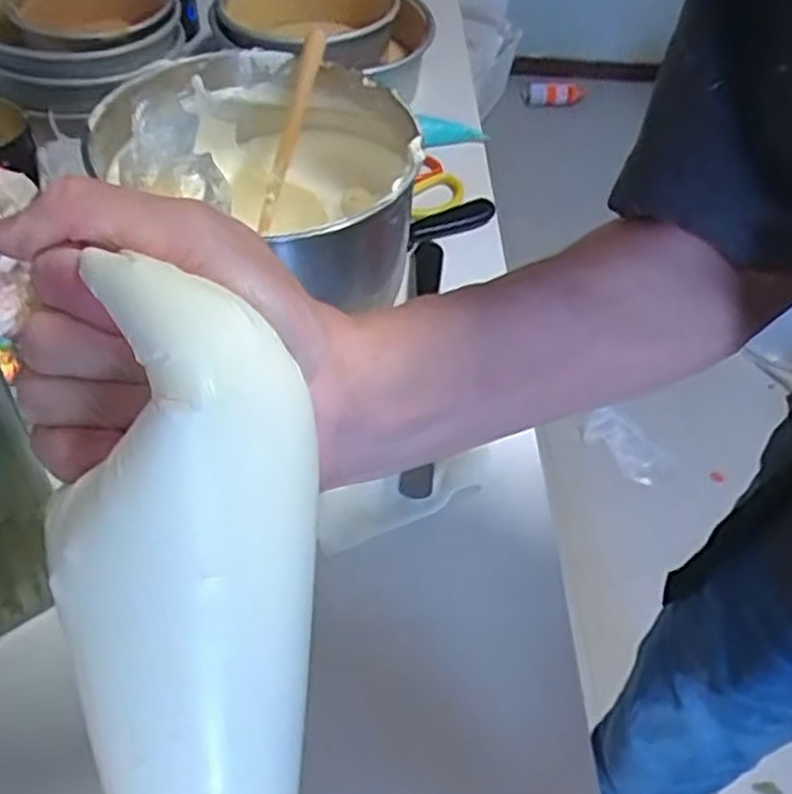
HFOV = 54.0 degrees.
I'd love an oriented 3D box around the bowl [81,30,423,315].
[{"bbox_3d":[-0.093,-0.160,0.584,0.221,0.114,0.213,3,50,-3],"label":"bowl"}]

